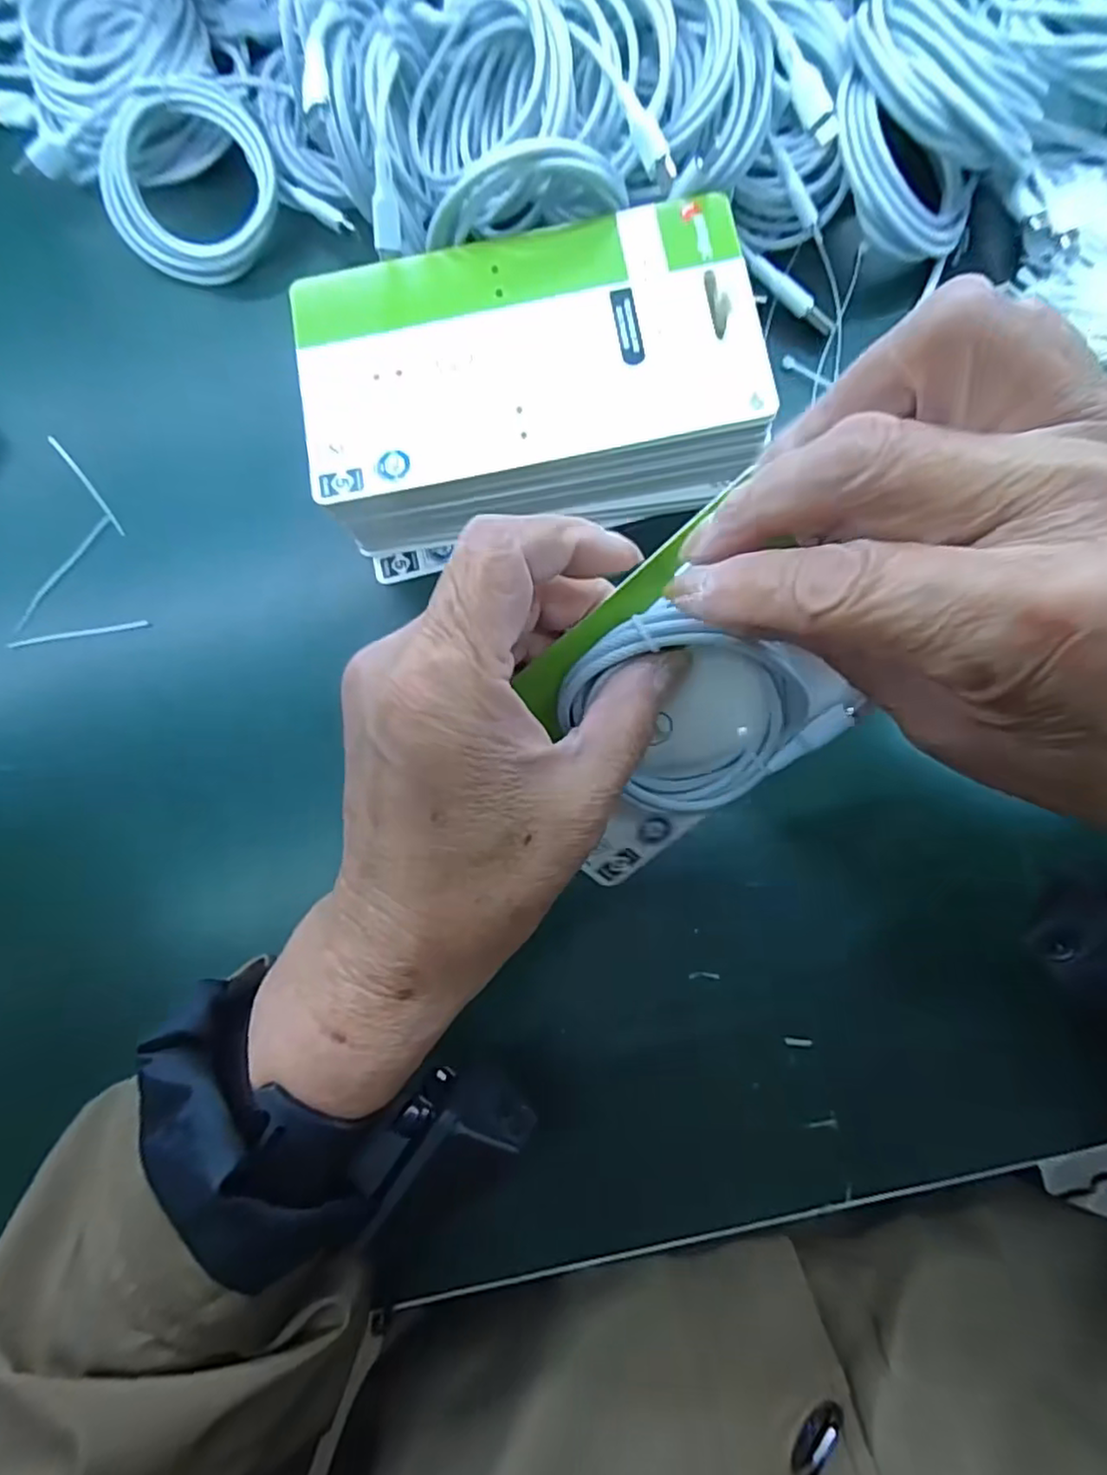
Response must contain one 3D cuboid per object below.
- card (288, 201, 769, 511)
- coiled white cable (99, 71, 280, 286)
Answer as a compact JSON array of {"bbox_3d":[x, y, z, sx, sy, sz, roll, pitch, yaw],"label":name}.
[{"bbox_3d":[-0.012,-0.155,0.268,0.176,0.011,0.100,-11,82,3],"label":"card"},{"bbox_3d":[-0.173,-0.264,0.325,0.081,0.020,0.073,-36,108,10],"label":"coiled white cable"}]

